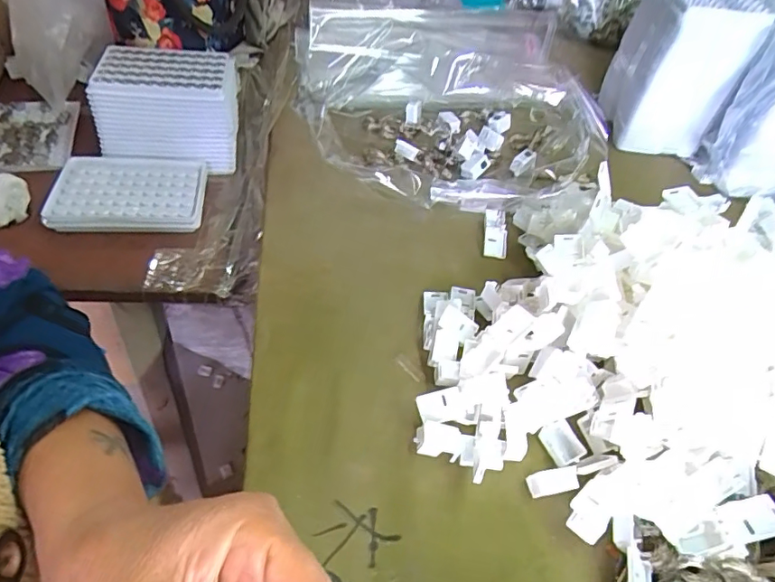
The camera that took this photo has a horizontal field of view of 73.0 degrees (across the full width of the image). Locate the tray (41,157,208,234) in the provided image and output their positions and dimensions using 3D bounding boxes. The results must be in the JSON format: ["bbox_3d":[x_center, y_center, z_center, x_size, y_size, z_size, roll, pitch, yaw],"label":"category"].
[{"bbox_3d":[-0.248,-0.093,0.504,0.133,0.018,0.094,-1,46,-9],"label":"tray"}]

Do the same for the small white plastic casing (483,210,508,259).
[{"bbox_3d":[0.098,-0.054,0.476,0.021,0.010,0.056,9,45,1],"label":"small white plastic casing"}]

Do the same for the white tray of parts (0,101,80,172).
[{"bbox_3d":[-0.383,-0.166,0.554,0.094,0.012,0.131,-8,48,-15],"label":"white tray of parts"}]

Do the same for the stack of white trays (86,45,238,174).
[{"bbox_3d":[-0.226,-0.192,0.549,0.137,0.080,0.102,3,46,-4],"label":"stack of white trays"}]

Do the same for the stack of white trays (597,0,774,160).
[{"bbox_3d":[0.332,-0.260,0.617,0.093,0.174,0.139,6,45,-6],"label":"stack of white trays"}]

